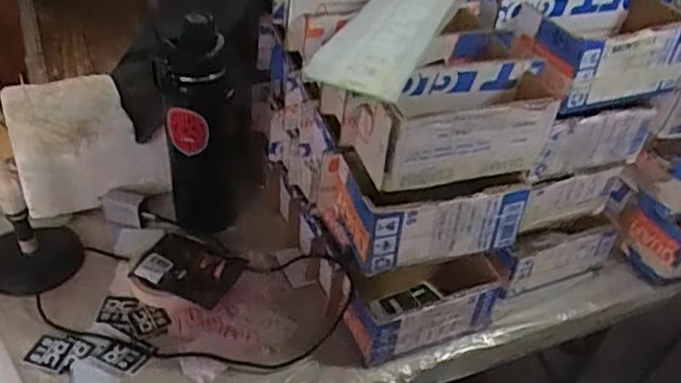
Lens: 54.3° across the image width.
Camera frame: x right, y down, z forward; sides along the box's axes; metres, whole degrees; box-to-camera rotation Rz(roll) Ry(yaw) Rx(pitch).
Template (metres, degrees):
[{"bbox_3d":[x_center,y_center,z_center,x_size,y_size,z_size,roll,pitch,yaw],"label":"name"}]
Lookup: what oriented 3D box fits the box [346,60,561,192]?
[{"bbox_3d":[0.096,-0.056,0.558,0.173,0.075,0.069,-8,42,-16],"label":"box"}]

